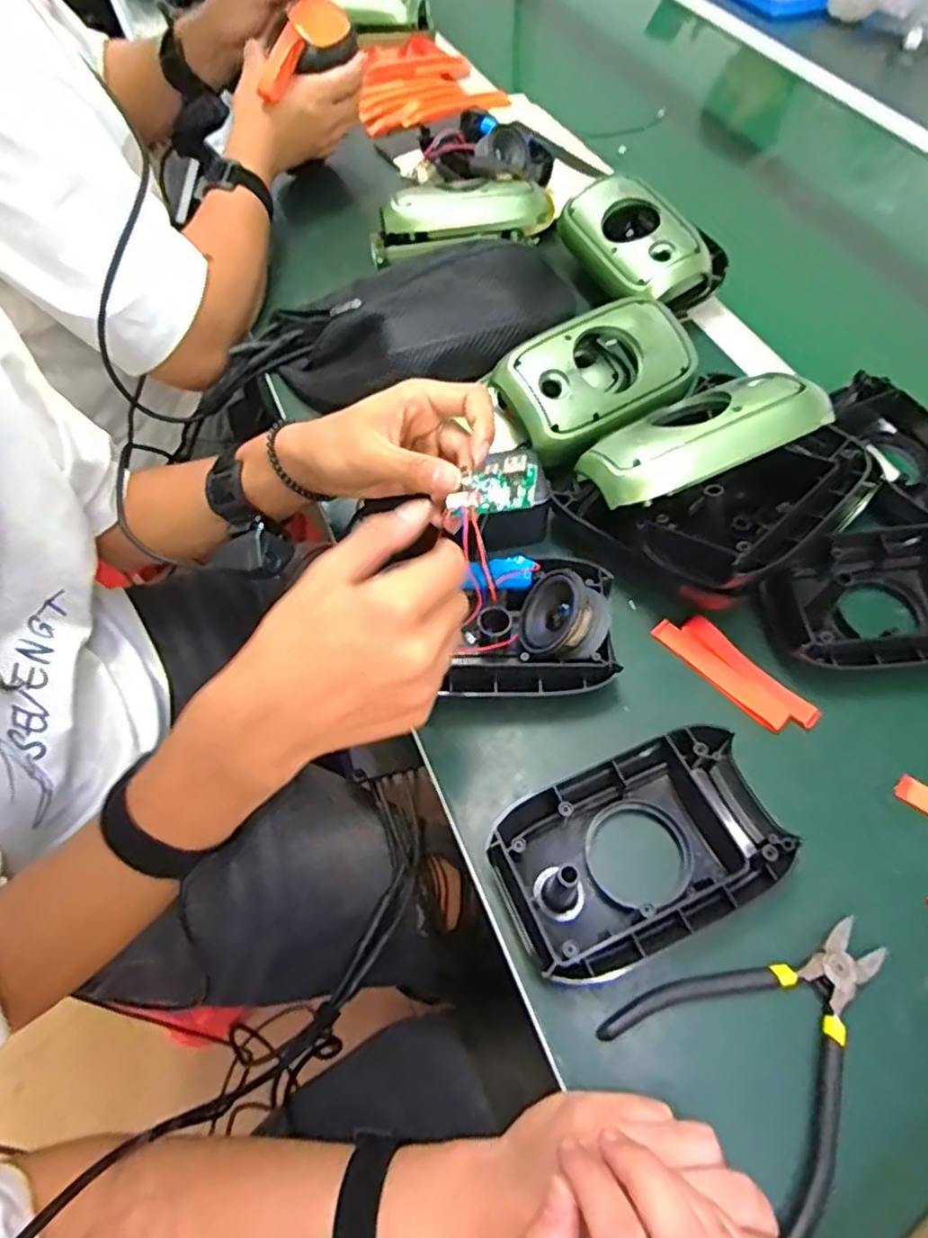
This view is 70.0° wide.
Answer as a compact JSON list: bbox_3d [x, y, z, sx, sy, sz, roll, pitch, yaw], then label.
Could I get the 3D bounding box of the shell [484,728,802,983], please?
[{"bbox_3d":[0.096,0.128,0.370,0.156,0.035,0.097,-23,61,-12],"label":"shell"}]

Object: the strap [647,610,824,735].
[{"bbox_3d":[0.181,0.036,0.446,0.034,0.008,0.111,-39,66,-20],"label":"strap"}]

